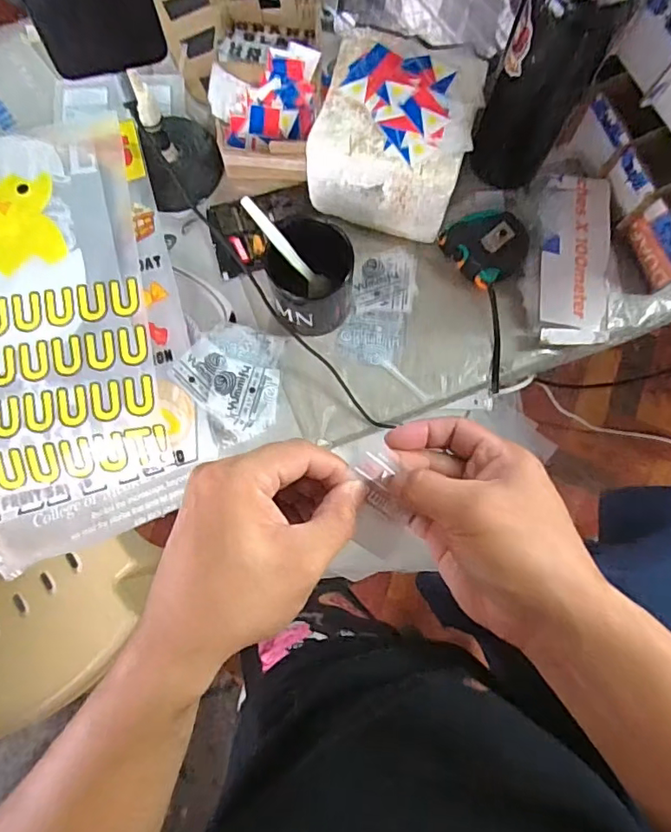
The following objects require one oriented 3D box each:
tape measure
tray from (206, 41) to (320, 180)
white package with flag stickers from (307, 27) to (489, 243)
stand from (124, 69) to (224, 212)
[{"bbox_3d":[0.157,-0.178,0.558,0.068,0.036,0.078,-39,82,-7],"label":"tape measure"},{"bbox_3d":[-0.076,-0.314,0.569,0.113,0.084,0.101,6,79,1],"label":"tray"},{"bbox_3d":[0.061,-0.273,0.536,0.146,0.106,0.138,17,80,3],"label":"white package with flag stickers"},{"bbox_3d":[-0.165,-0.286,0.543,0.078,0.133,0.091,-17,80,-3],"label":"stand"}]

